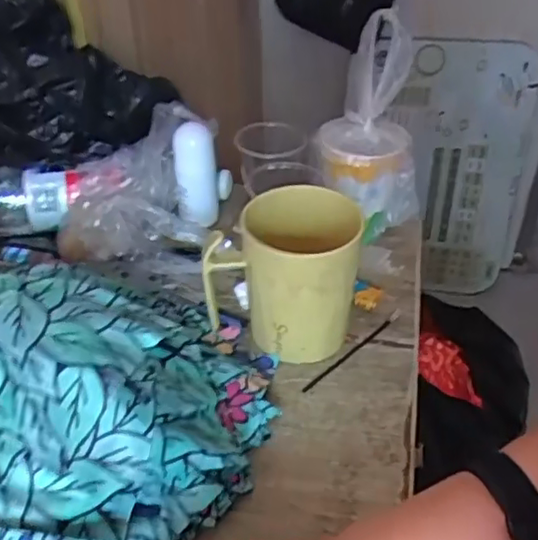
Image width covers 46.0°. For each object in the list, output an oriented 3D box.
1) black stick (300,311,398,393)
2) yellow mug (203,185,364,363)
[{"bbox_3d":[0.066,0.060,0.484,0.007,0.005,0.114,33,50,32],"label":"black stick"},{"bbox_3d":[0.011,0.002,0.462,0.103,0.109,0.082,8,41,8],"label":"yellow mug"}]

